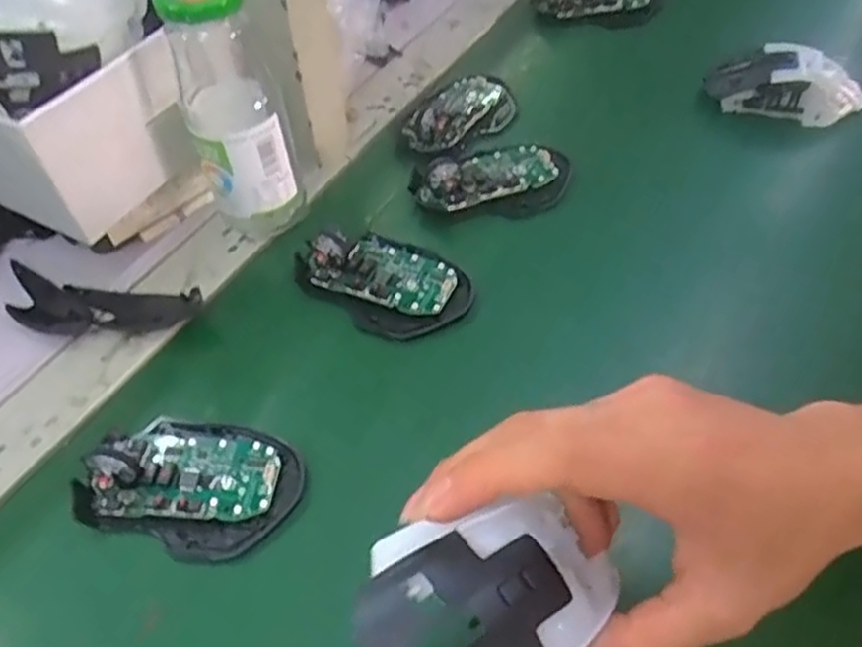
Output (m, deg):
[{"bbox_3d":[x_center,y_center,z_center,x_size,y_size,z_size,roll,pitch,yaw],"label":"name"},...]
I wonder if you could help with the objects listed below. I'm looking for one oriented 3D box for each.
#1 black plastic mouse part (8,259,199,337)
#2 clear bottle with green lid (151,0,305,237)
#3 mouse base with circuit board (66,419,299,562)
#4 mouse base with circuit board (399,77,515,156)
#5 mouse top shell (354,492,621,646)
[{"bbox_3d":[-0.216,-0.014,0.464,0.146,0.018,0.051,8,52,10],"label":"black plastic mouse part"},{"bbox_3d":[-0.125,-0.135,0.460,0.057,0.167,0.065,-15,51,-8],"label":"clear bottle with green lid"},{"bbox_3d":[-0.125,0.078,0.378,0.106,0.029,0.074,14,53,15],"label":"mouse base with circuit board"},{"bbox_3d":[0.021,-0.174,0.572,0.101,0.025,0.066,-30,55,-20],"label":"mouse base with circuit board"},{"bbox_3d":[0.020,0.089,0.237,0.084,0.029,0.061,-29,55,-19],"label":"mouse top shell"}]

